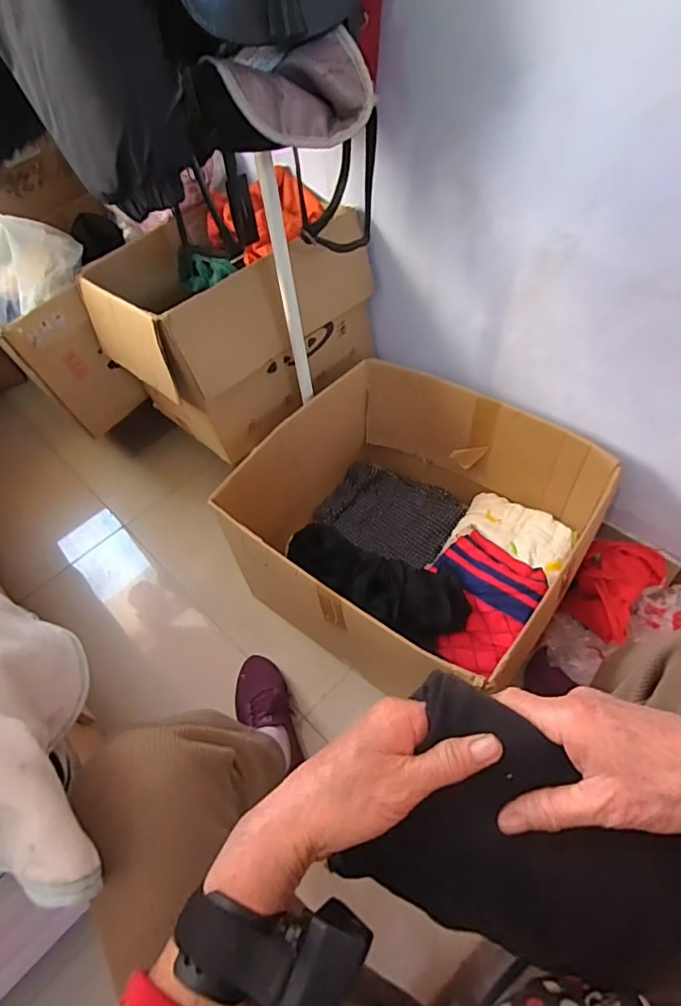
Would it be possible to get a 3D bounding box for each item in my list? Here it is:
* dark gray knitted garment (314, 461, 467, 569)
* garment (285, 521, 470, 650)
[{"bbox_3d":[0.100,0.019,1.078,0.262,0.039,0.180,23,57,21],"label":"dark gray knitted garment"},{"bbox_3d":[0.052,0.140,0.866,0.309,0.086,0.136,17,55,17],"label":"garment"}]

